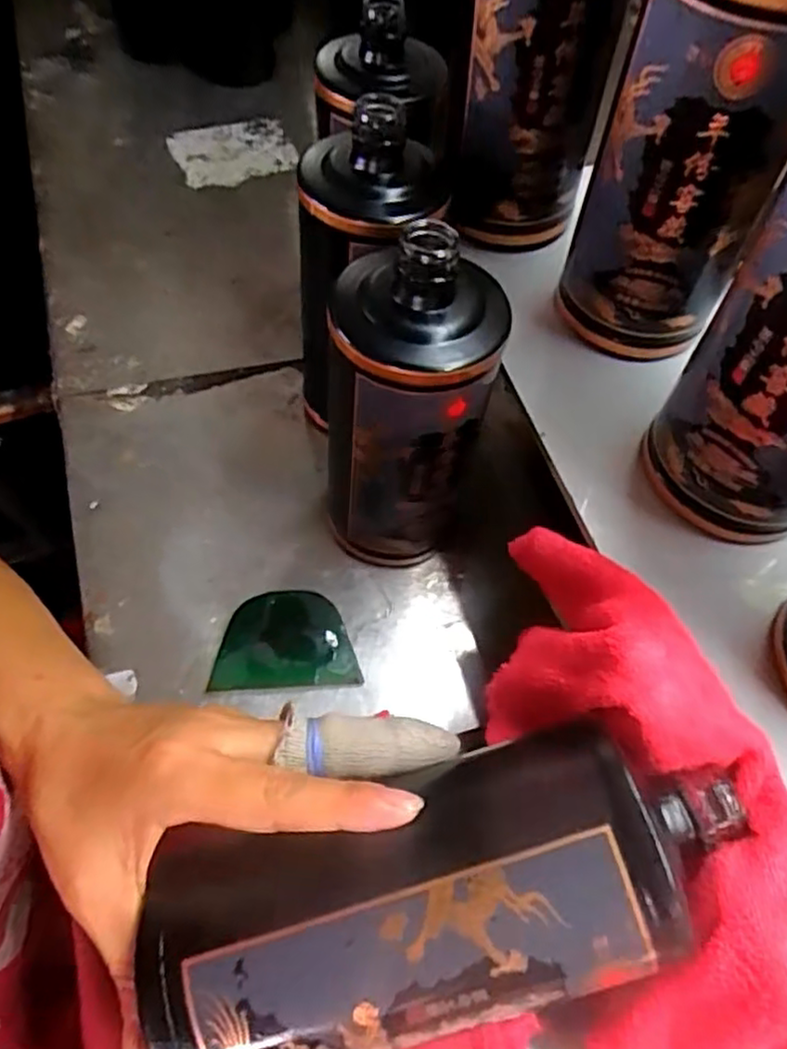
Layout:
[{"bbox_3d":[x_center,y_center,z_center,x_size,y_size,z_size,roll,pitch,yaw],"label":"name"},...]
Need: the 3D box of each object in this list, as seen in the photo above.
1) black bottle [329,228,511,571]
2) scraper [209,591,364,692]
[{"bbox_3d":[0.005,-0.052,0.346,0.082,0.193,0.076,0,62,1],"label":"black bottle"},{"bbox_3d":[-0.061,0.066,0.385,0.079,0.005,0.055,0,62,-5],"label":"scraper"}]

